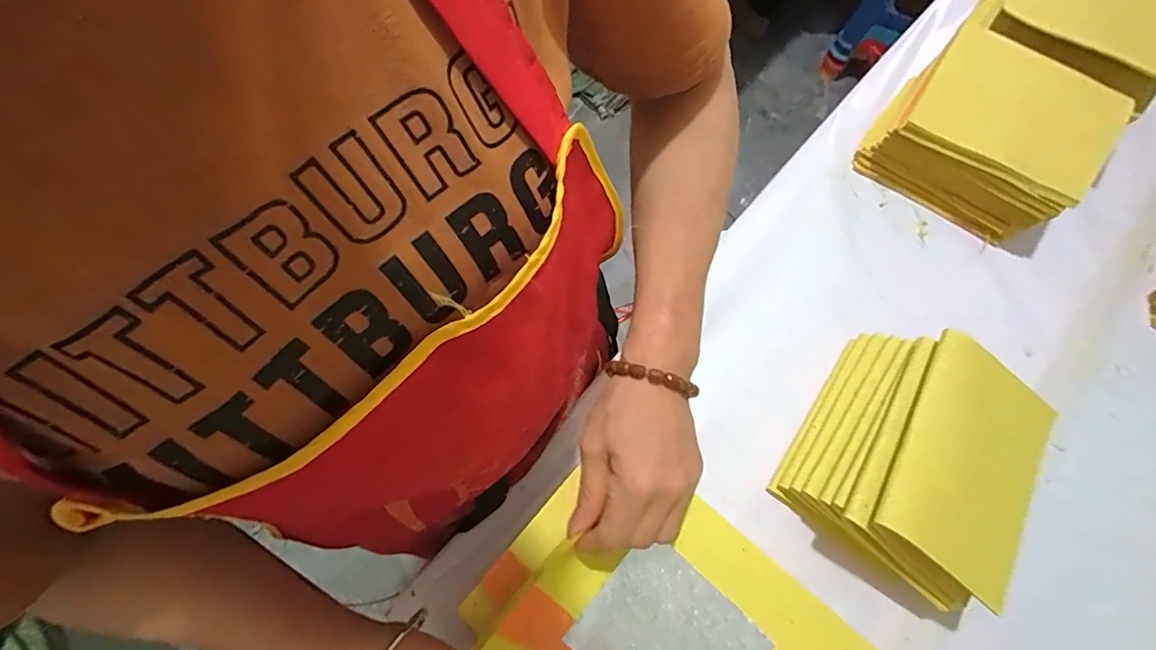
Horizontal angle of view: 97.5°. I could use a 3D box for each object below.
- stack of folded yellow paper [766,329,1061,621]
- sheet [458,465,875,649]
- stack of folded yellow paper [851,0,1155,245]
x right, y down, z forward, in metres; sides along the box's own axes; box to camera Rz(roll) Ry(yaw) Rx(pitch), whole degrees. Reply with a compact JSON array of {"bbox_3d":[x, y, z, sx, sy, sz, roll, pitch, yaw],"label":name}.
[{"bbox_3d":[0.253,0.095,0.379,0.126,0.091,0.163,35,74,11],"label":"stack of folded yellow paper"},{"bbox_3d":[0.058,0.196,0.317,0.223,0.021,0.155,39,74,12],"label":"sheet"},{"bbox_3d":[0.469,-0.267,0.509,0.167,0.106,0.367,40,75,12],"label":"stack of folded yellow paper"}]

